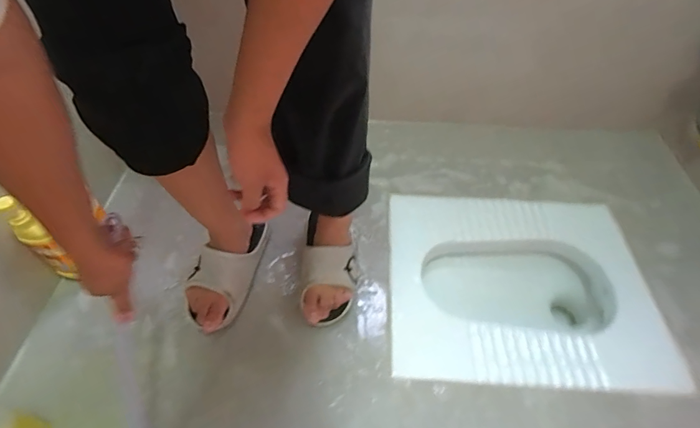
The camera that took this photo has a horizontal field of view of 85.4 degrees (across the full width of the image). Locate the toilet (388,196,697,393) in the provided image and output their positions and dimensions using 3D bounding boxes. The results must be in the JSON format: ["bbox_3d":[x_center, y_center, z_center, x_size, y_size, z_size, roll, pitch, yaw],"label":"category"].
[{"bbox_3d":[0.372,0.193,0.913,0.579,0.186,0.465,3,51,0],"label":"toilet"}]

